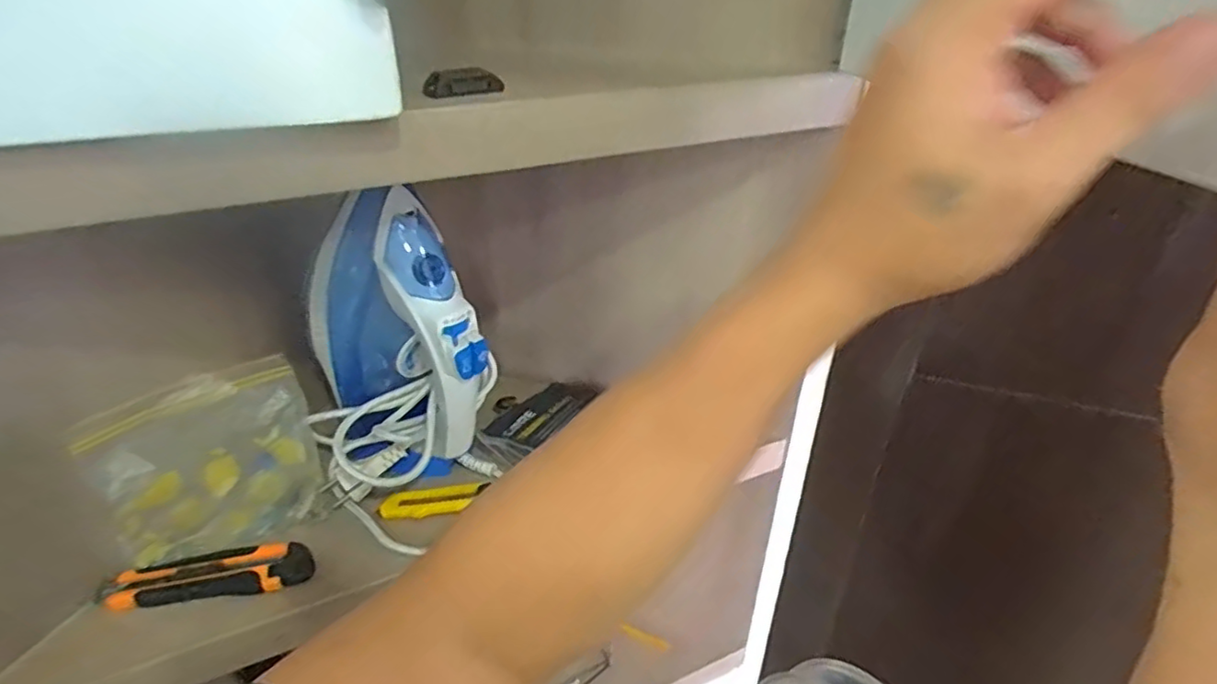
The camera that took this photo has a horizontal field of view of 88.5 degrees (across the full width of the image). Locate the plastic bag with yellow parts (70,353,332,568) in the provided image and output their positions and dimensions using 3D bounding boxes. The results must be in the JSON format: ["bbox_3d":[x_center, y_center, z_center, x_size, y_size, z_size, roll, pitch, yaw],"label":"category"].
[{"bbox_3d":[-0.315,0.099,0.509,0.150,0.142,0.040,-24,20,-34],"label":"plastic bag with yellow parts"}]

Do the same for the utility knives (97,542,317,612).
[{"bbox_3d":[-0.306,0.177,0.480,0.147,0.024,0.039,-3,32,-9],"label":"utility knives"}]

